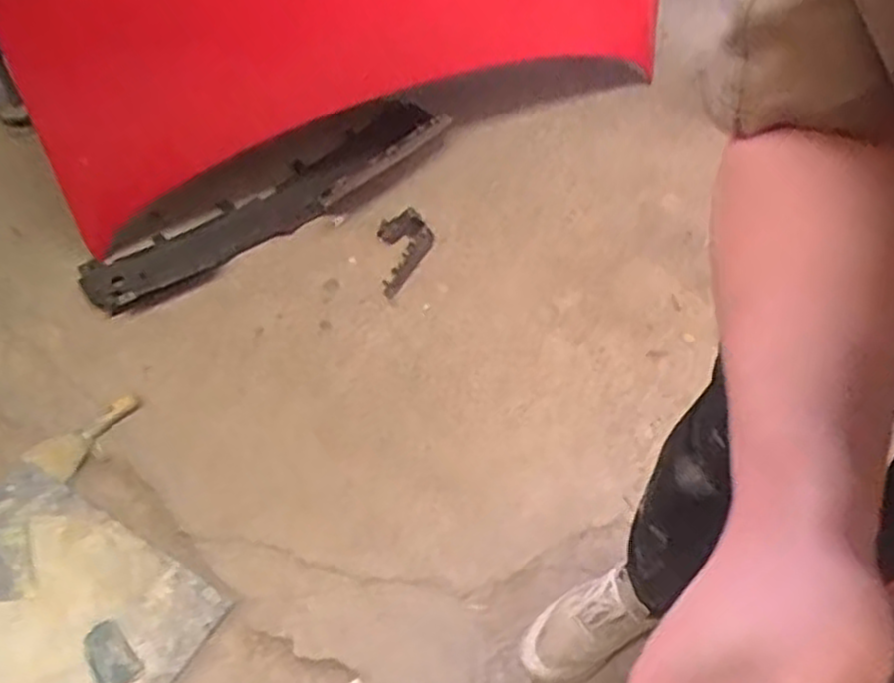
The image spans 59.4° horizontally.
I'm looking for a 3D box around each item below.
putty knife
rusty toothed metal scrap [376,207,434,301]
[{"bbox_3d":[-0.603,0.164,1.324,0.197,0.036,0.077,-35,61,-24],"label":"putty knife"},{"bbox_3d":[-0.106,-0.189,1.604,0.111,0.020,0.215,22,56,15],"label":"rusty toothed metal scrap"}]

